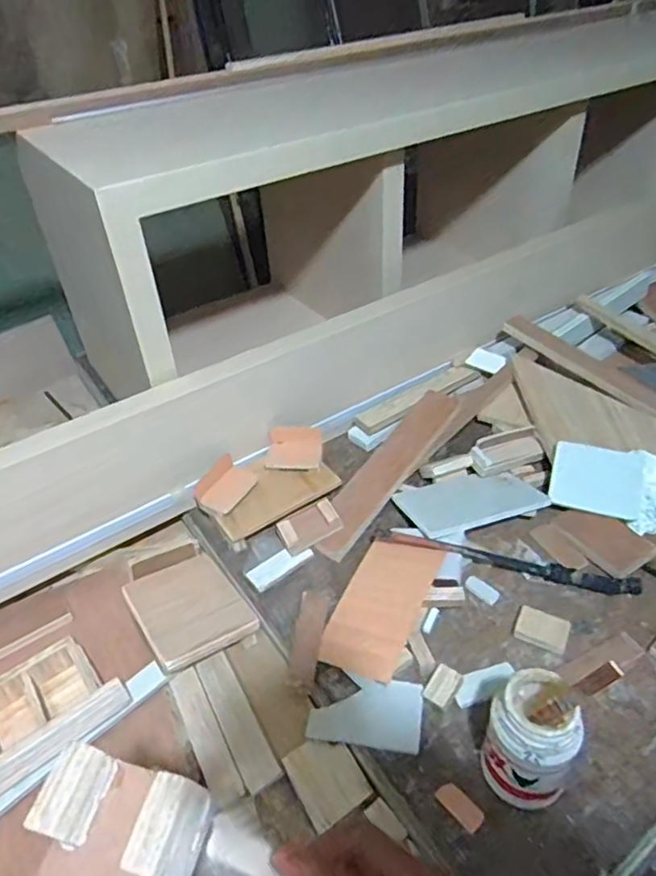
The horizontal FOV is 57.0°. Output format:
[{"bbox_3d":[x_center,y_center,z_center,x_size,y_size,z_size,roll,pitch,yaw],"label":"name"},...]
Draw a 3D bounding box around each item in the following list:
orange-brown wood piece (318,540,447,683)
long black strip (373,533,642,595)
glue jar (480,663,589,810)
[{"bbox_3d":[0.064,0.201,0.737,0.095,0.007,0.185,16,48,24],"label":"orange-brown wood piece"},{"bbox_3d":[0.224,0.158,0.769,0.325,0.022,0.028,6,41,12],"label":"long black strip"},{"bbox_3d":[0.184,0.281,0.556,0.066,0.134,0.076,-16,41,-14],"label":"glue jar"}]

